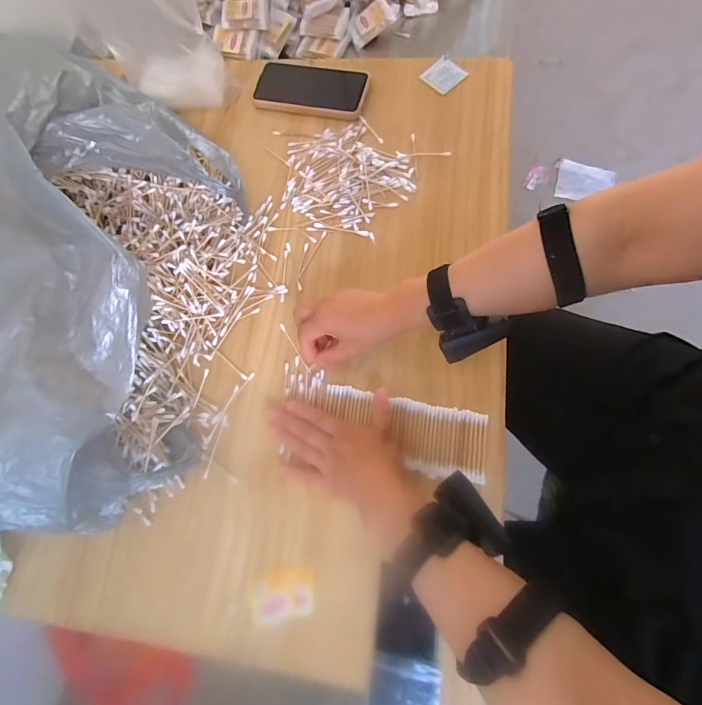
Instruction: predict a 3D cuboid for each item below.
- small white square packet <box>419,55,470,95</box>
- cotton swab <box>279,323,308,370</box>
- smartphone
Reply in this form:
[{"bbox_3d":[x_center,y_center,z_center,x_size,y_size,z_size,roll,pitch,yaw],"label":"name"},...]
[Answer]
[{"bbox_3d":[0.131,-0.393,0.532,0.048,0.004,0.049,-39,78,1],"label":"small white square packet"},{"bbox_3d":[-0.069,-0.007,0.450,0.006,0.009,0.066,-31,78,-6],"label":"cotton swab"},{"bbox_3d":[-0.060,-0.377,0.532,0.166,0.012,0.084,13,77,9],"label":"smartphone"}]

